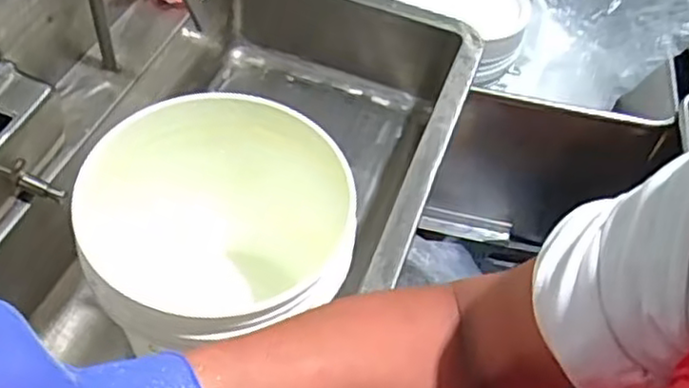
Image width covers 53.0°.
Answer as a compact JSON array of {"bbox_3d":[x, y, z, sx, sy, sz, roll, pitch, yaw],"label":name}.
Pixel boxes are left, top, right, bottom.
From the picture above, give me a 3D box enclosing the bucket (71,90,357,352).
[{"bbox_3d":[-0.143,0.107,0.877,0.269,0.381,0.306,-7,52,-11],"label":"bucket"}]

